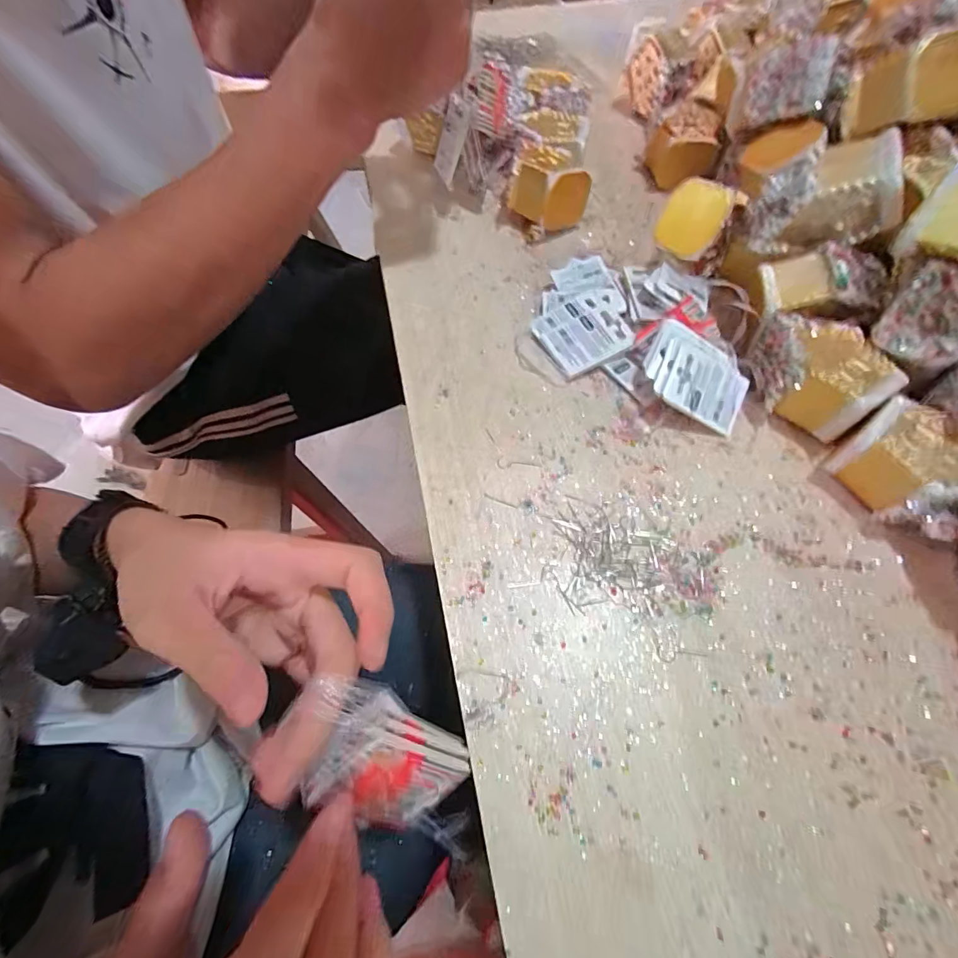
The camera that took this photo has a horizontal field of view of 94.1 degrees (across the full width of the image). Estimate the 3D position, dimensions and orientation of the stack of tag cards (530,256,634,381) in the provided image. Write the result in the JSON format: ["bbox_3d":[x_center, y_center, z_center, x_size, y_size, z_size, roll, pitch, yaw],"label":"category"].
[{"bbox_3d":[0.079,-0.130,0.354,0.068,0.018,0.112,3,61,1],"label":"stack of tag cards"}]

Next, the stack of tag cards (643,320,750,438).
[{"bbox_3d":[0.151,-0.070,0.310,0.072,0.013,0.060,30,80,-8],"label":"stack of tag cards"}]

